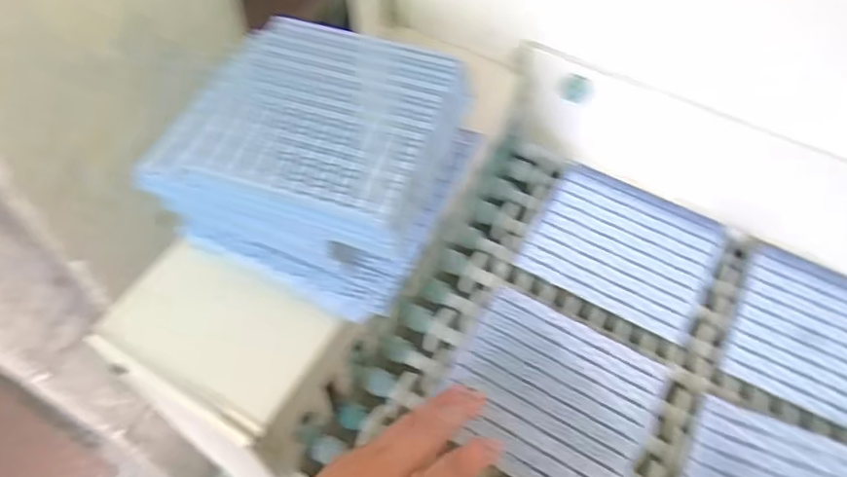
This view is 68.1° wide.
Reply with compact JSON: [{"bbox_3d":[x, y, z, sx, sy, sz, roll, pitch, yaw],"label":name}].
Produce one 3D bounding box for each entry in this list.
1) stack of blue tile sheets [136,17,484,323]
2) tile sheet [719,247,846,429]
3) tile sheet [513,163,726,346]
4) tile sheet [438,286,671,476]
[{"bbox_3d":[-0.066,-0.064,0.457,0.187,0.089,0.182,24,57,14],"label":"stack of blue tile sheets"},{"bbox_3d":[0.357,0.093,0.545,0.166,0.008,0.139,23,61,16],"label":"tile sheet"},{"bbox_3d":[0.191,0.005,0.603,0.166,0.004,0.140,27,58,16],"label":"tile sheet"},{"bbox_3d":[0.104,0.129,0.520,0.162,0.013,0.145,28,63,19],"label":"tile sheet"}]

